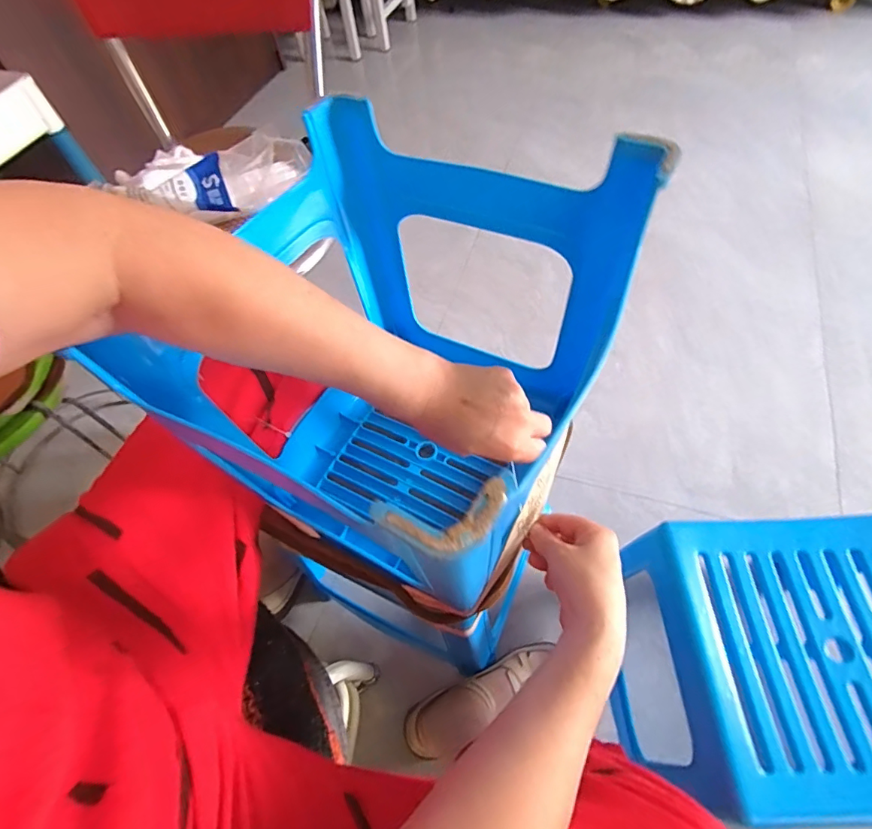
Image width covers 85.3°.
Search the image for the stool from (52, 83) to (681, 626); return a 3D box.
[{"bbox_3d":[-0.031,-0.047,0.445,0.311,0.315,0.307,24,62,18],"label":"stool"}]

